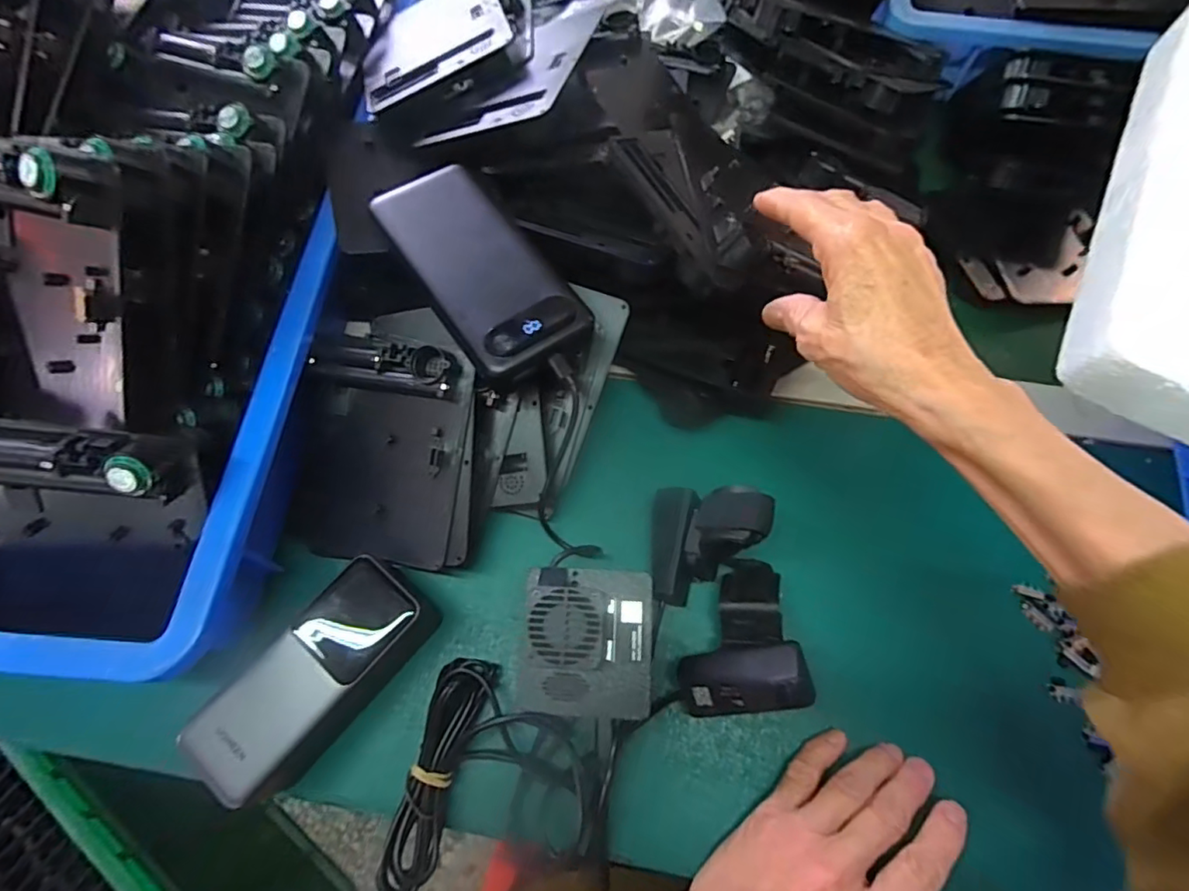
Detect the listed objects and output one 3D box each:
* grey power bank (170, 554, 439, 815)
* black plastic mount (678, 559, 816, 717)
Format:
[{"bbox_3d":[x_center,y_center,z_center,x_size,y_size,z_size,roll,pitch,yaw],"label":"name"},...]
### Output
[{"bbox_3d":[-0.150,0.129,0.317,0.059,0.053,0.134,39,72,16],"label":"grey power bank"},{"bbox_3d":[0.082,0.105,0.320,0.065,0.048,0.082,-4,67,-1],"label":"black plastic mount"}]

